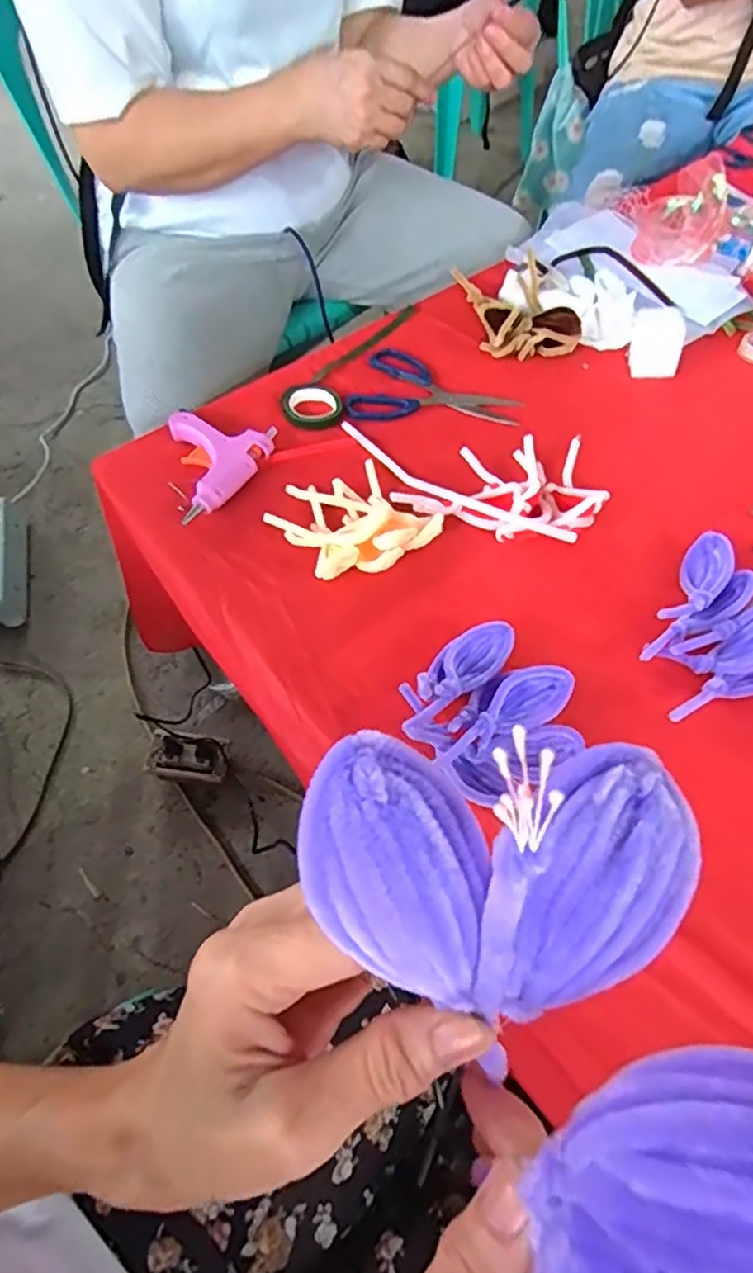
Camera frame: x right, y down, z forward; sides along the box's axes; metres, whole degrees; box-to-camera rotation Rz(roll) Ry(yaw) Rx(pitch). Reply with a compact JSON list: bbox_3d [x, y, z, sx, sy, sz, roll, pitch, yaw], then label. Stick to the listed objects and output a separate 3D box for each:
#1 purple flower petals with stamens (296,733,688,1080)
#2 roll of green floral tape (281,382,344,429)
[{"bbox_3d":[0.029,0.051,0.144,0.082,0.040,0.062,-16,65,-6],"label":"purple flower petals with stamens"},{"bbox_3d":[-0.064,-0.240,0.667,0.065,0.012,0.062,-2,57,4],"label":"roll of green floral tape"}]

